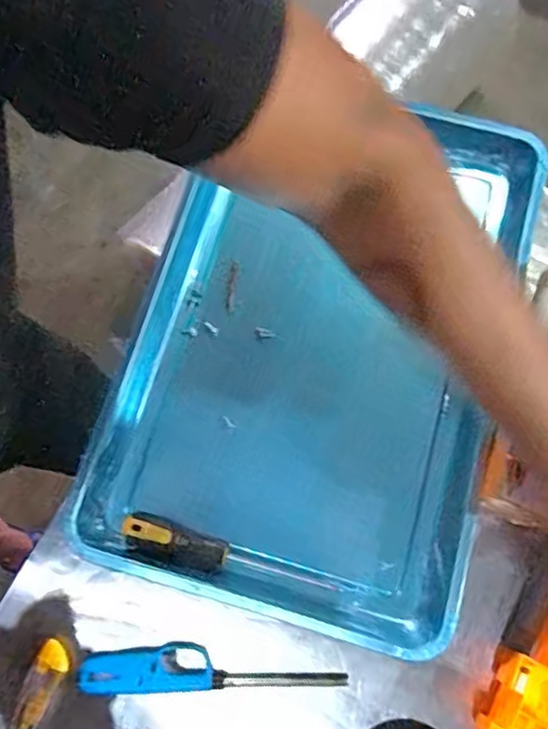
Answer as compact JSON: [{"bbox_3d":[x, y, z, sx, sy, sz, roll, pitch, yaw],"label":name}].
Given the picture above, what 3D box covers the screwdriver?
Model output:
[{"bbox_3d":[-0.048,0.196,0.637,0.217,0.026,0.030,17,75,4],"label":"screwdriver"}]

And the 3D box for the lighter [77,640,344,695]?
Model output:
[{"bbox_3d":[-0.060,0.297,0.615,0.253,0.022,0.041,0,75,0],"label":"lighter"}]

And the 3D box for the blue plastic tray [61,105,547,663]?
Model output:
[{"bbox_3d":[0.042,0.000,0.687,0.411,0.055,0.516,16,75,4],"label":"blue plastic tray"}]

